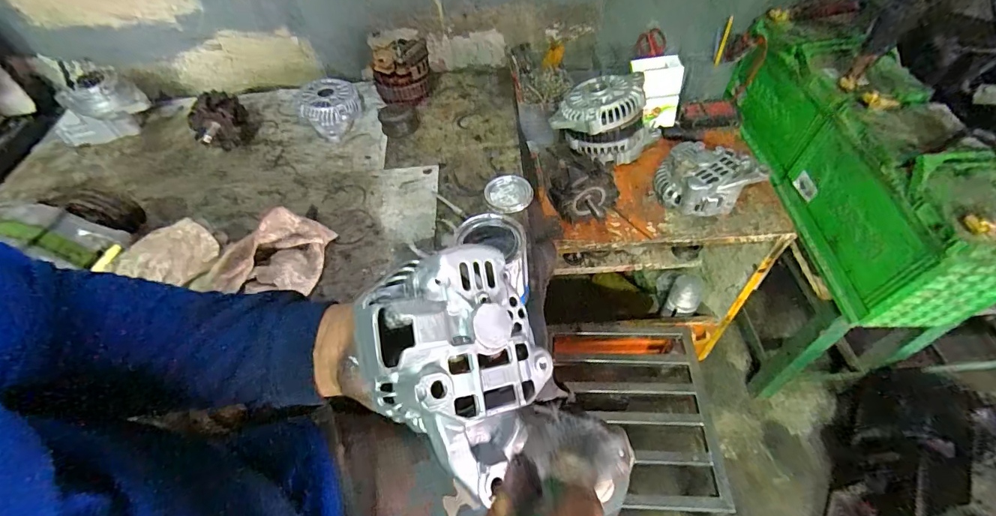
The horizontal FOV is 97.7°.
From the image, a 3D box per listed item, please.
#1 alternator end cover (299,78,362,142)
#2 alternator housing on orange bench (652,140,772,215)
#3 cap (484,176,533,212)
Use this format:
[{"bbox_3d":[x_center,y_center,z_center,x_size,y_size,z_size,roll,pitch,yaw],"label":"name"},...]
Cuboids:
[{"bbox_3d":[-0.321,-0.291,0.835,0.116,0.042,0.158,-16,53,-8],"label":"alternator end cover"},{"bbox_3d":[0.353,-0.134,0.734,0.163,0.059,0.115,17,55,17],"label":"alternator housing on orange bench"},{"bbox_3d":[0.017,-0.102,0.686,0.072,0.012,0.074,-2,52,3],"label":"cap"}]

